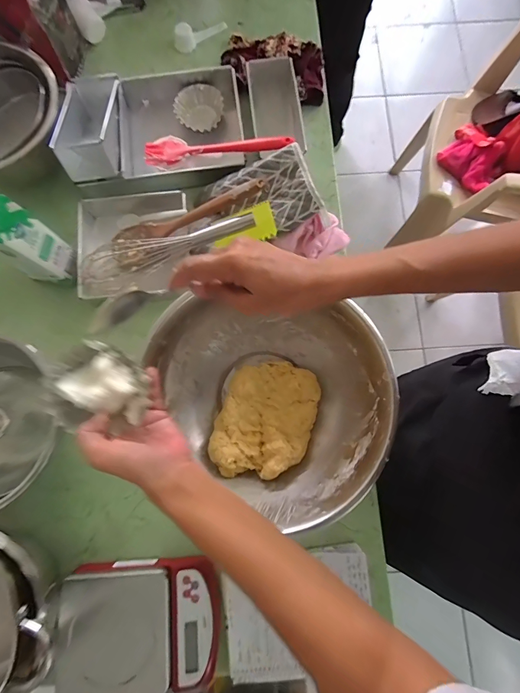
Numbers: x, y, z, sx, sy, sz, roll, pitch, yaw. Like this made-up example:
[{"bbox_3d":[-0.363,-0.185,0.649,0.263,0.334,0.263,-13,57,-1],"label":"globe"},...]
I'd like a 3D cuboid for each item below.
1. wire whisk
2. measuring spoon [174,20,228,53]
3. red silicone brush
[{"bbox_3d":[-0.155,-0.163,0.562,0.290,0.051,0.055,-19,80,-3],"label":"wire whisk"},{"bbox_3d":[-0.121,-0.645,0.692,0.122,0.030,0.044,-41,82,-20],"label":"measuring spoon"},{"bbox_3d":[-0.077,-0.363,0.598,0.258,0.032,0.055,-3,79,0],"label":"red silicone brush"}]

